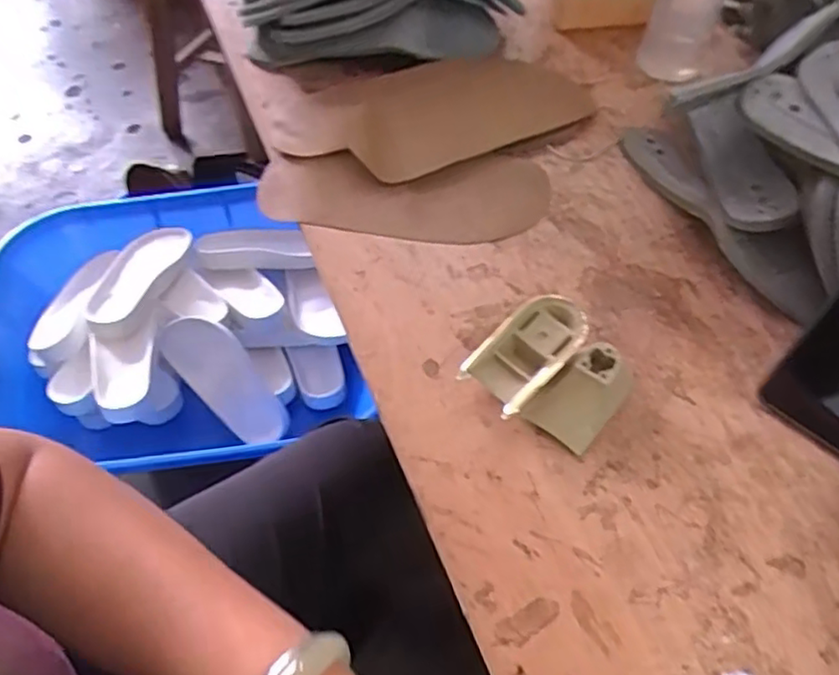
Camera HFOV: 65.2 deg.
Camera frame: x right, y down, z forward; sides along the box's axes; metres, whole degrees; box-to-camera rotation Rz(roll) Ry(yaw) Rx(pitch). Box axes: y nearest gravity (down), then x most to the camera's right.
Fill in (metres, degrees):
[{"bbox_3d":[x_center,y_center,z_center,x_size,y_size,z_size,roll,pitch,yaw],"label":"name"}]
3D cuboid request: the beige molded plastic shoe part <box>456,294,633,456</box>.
[{"bbox_3d":[0.090,0.023,0.442,0.091,0.032,0.091,-35,61,-23],"label":"beige molded plastic shoe part"}]

